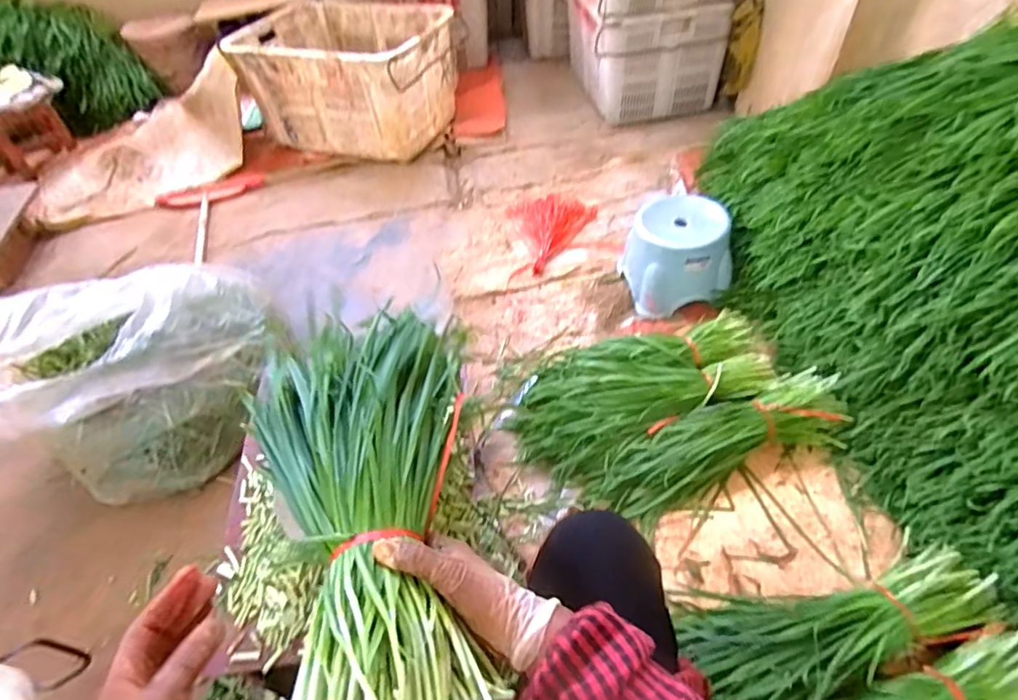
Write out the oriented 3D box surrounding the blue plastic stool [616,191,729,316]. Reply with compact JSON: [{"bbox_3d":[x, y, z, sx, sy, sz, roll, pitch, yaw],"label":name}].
[{"bbox_3d":[0.386,-0.218,1.238,0.202,0.198,0.189,-5,48,-3],"label":"blue plastic stool"}]

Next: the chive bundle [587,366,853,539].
[{"bbox_3d":[0.377,0.173,0.985,0.475,0.113,0.140,-16,50,-12],"label":"chive bundle"}]

